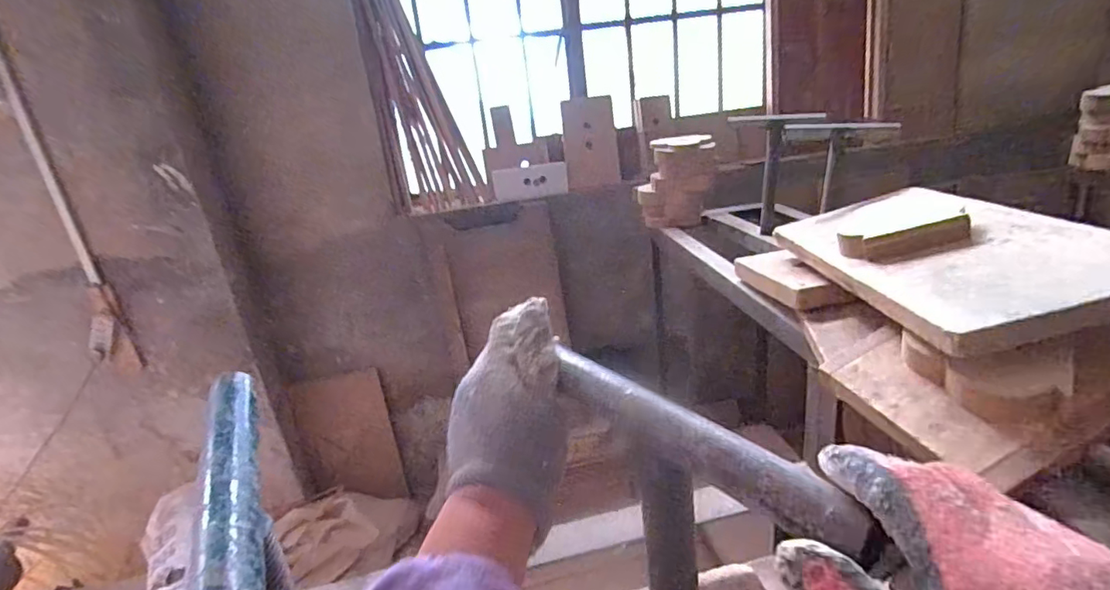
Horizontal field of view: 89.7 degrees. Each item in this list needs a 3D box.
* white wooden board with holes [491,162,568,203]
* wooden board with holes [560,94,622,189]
[{"bbox_3d":[-0.075,-0.361,1.796,0.231,0.103,0.020,-10,-6,-5],"label":"white wooden board with holes"},{"bbox_3d":[0.115,-0.489,1.793,0.163,0.286,0.016,-5,-2,2],"label":"wooden board with holes"}]

